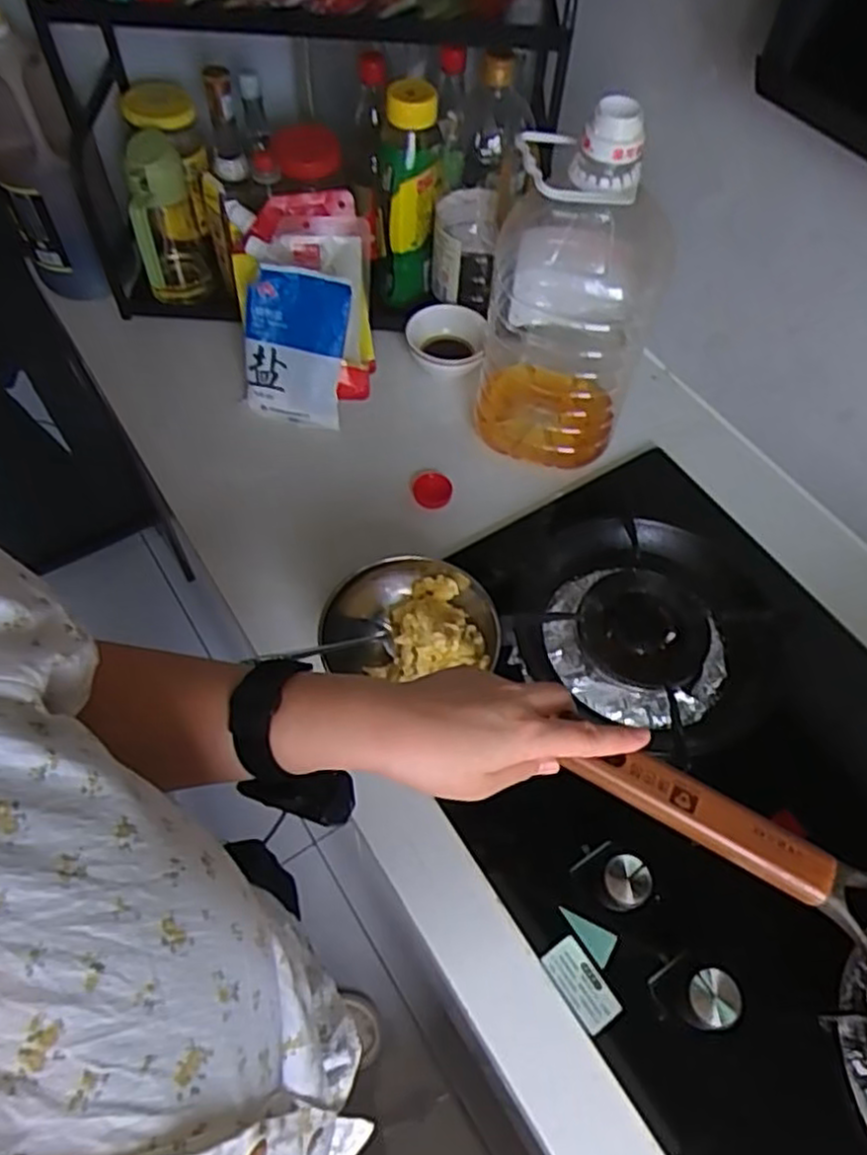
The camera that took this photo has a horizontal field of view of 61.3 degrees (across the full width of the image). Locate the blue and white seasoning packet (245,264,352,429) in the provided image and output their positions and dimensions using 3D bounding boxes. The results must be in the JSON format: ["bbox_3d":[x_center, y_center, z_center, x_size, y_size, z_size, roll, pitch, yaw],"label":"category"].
[{"bbox_3d":[-0.156,-0.255,0.821,0.117,0.161,0.020,16,22,12],"label":"blue and white seasoning packet"}]

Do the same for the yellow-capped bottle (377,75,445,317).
[{"bbox_3d":[-0.029,-0.440,0.868,0.072,0.235,0.070,-2,59,-5],"label":"yellow-capped bottle"}]

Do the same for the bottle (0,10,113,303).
[{"bbox_3d":[-0.451,-0.463,0.840,0.096,0.292,0.084,-24,63,-17],"label":"bottle"}]

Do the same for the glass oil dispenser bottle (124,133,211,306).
[{"bbox_3d":[-0.329,-0.431,0.908,0.078,0.180,0.100,-15,61,-12],"label":"glass oil dispenser bottle"}]

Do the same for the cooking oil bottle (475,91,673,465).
[{"bbox_3d":[0.131,-0.268,0.708,0.146,0.341,0.138,6,58,1],"label":"cooking oil bottle"}]

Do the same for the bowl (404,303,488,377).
[{"bbox_3d":[0.015,-0.289,0.885,0.100,0.042,0.092,11,58,3],"label":"bowl"}]

